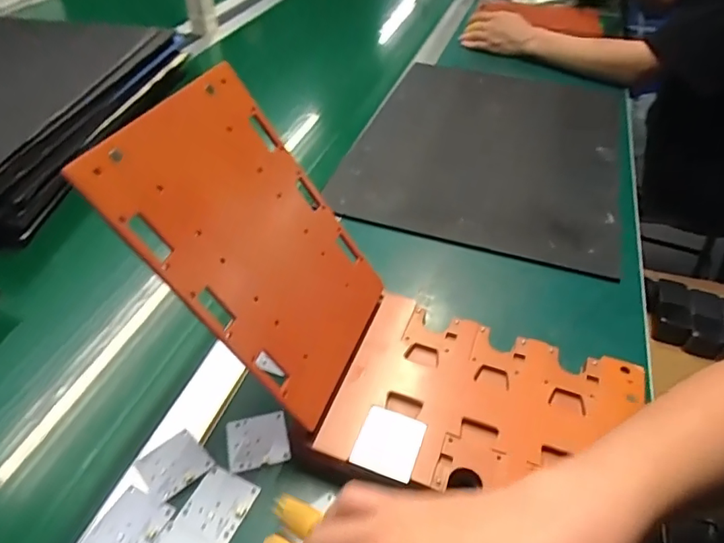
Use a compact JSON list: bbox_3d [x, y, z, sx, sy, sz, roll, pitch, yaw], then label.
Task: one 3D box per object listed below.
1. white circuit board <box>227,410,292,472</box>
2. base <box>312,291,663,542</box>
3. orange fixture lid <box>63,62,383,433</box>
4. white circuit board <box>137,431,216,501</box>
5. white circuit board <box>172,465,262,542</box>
[{"bbox_3d":[-0.085,0.137,0.413,0.049,0.007,0.044,-8,43,-9],"label":"white circuit board"},{"bbox_3d":[0.103,0.115,0.408,0.236,0.032,0.161,15,44,15],"label":"base"},{"bbox_3d":[-0.070,-0.020,0.369,0.007,0.228,0.153,-15,32,38],"label":"orange fixture lid"},{"bbox_3d":[-0.146,0.151,0.396,0.046,0.004,0.044,-33,52,-31],"label":"white circuit board"},{"bbox_3d":[-0.108,0.174,0.377,0.045,0.004,0.049,17,45,17],"label":"white circuit board"}]

